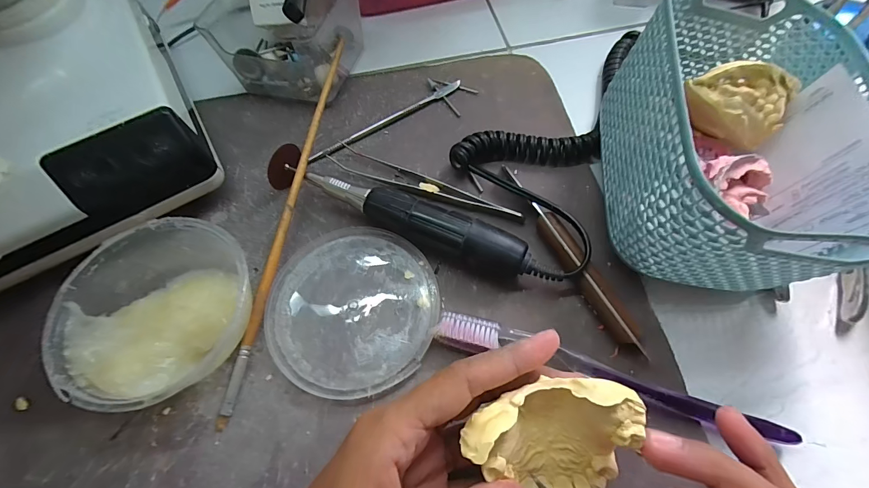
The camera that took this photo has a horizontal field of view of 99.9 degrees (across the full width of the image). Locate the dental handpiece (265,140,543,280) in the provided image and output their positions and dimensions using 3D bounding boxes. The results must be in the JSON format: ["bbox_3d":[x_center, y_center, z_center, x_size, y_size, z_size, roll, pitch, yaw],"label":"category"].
[{"bbox_3d":[-0.022,-0.018,0.239,0.187,0.028,0.026,24,68,12],"label":"dental handpiece"}]

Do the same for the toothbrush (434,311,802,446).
[{"bbox_3d":[0.093,0.071,0.201,0.188,0.017,0.020,15,67,9],"label":"toothbrush"}]

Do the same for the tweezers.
[{"bbox_3d":[-0.007,-0.042,0.262,0.146,0.009,0.020,21,68,11],"label":"tweezers"}]

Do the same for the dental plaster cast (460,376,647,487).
[{"bbox_3d":[0.044,0.077,0.145,0.060,0.047,0.045,11,66,7],"label":"dental plaster cast"}]

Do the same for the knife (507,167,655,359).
[{"bbox_3d":[0.083,0.005,0.232,0.014,0.017,0.131,-24,67,-9],"label":"knife"}]

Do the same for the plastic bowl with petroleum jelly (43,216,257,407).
[{"bbox_3d":[-0.162,0.036,0.211,0.101,0.042,0.099,-1,65,2],"label":"plastic bowl with petroleum jelly"}]

